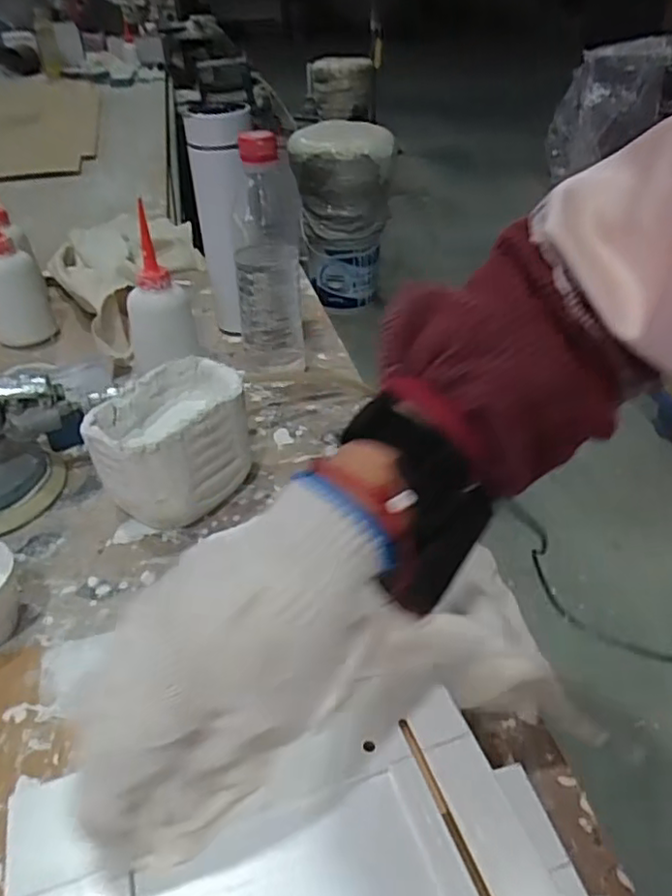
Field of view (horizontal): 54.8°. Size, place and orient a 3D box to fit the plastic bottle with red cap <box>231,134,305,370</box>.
[{"bbox_3d":[-0.060,-0.158,0.577,0.059,0.215,0.059,-6,37,-6],"label":"plastic bottle with red cap"}]

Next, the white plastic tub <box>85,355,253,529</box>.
[{"bbox_3d":[-0.121,0.000,0.480,0.079,0.088,0.108,22,43,28],"label":"white plastic tub"}]

